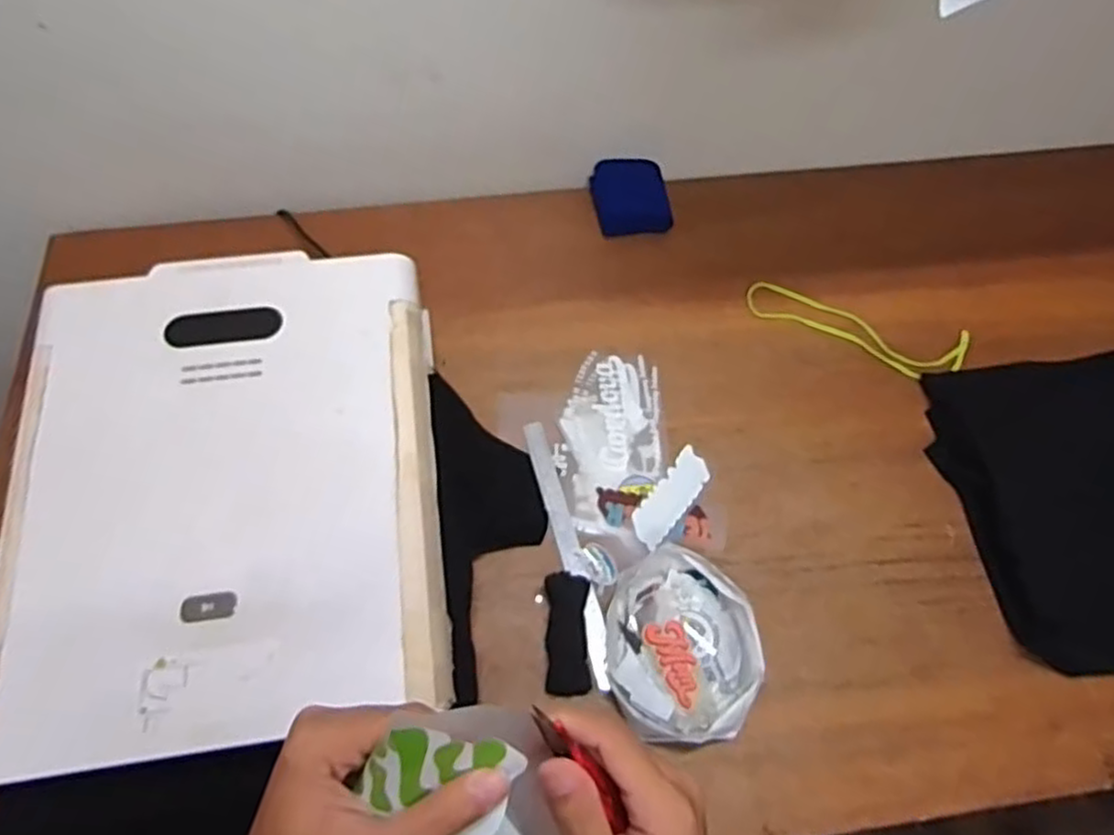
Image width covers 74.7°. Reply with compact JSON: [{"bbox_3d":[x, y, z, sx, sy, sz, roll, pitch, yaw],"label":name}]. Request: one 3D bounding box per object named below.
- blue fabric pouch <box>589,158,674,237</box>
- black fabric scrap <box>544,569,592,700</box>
[{"bbox_3d":[0.113,-0.340,1.116,0.112,0.043,0.118,-8,64,-5],"label":"blue fabric pouch"},{"bbox_3d":[0.012,0.241,0.815,0.049,0.027,0.127,2,64,0],"label":"black fabric scrap"}]

